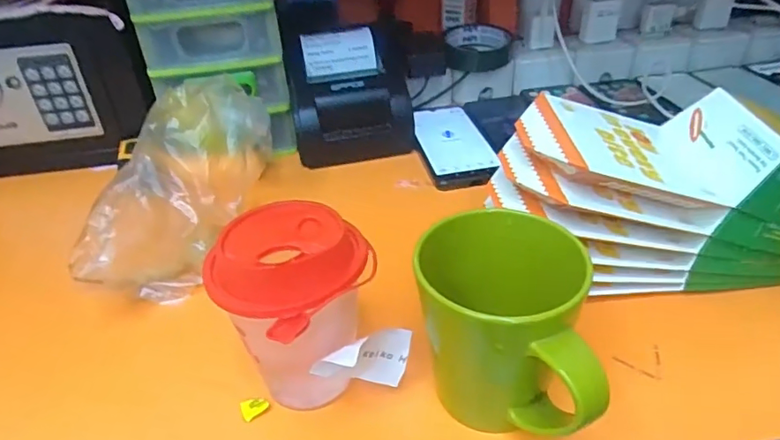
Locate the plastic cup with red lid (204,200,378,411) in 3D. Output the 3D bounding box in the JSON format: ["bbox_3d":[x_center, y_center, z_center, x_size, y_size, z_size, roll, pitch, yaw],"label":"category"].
[{"bbox_3d":[-0.046,0.057,0.305,0.072,0.119,0.072,-3,35,2],"label":"plastic cup with red lid"}]

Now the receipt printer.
[{"bbox_3d":[-0.044,-0.142,0.601,0.131,0.109,0.125,-8,35,-6],"label":"receipt printer"}]

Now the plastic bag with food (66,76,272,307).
[{"bbox_3d":[-0.165,-0.029,0.432,0.069,0.122,0.198,7,37,15],"label":"plastic bag with food"}]

